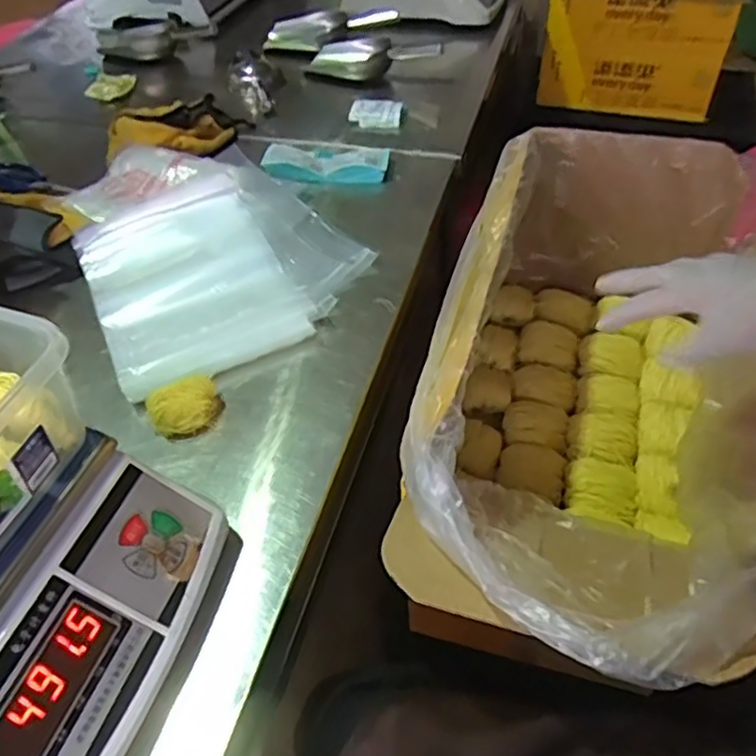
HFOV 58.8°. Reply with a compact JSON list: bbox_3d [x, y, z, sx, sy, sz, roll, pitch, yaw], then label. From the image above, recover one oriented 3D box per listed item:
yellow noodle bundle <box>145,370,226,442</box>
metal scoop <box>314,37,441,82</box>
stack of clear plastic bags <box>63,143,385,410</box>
[{"bbox_3d":[-0.185,0.025,0.642,0.069,0.033,0.058,-12,47,-8],"label":"yellow noodle bundle"},{"bbox_3d":[-0.009,-0.557,1.168,0.240,0.044,0.093,21,51,22],"label":"metal scoop"},{"bbox_3d":[-0.203,-0.171,0.818,0.306,0.043,0.429,-22,49,-16],"label":"stack of clear plastic bags"}]

